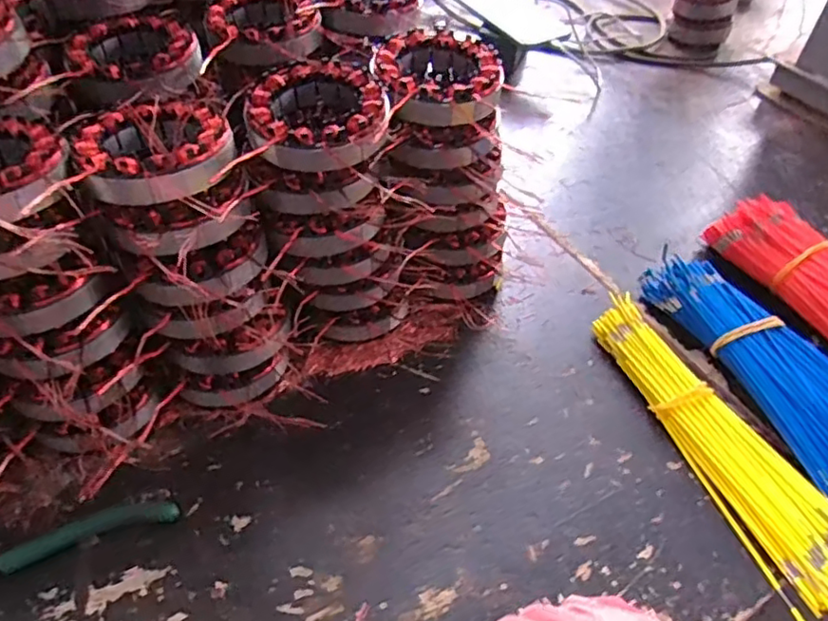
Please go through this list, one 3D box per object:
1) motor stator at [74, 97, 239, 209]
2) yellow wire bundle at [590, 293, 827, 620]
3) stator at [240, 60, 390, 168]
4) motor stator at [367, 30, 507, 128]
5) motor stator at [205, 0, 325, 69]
[{"bbox_3d":[-0.150,-0.095,0.368,0.079,0.025,0.086,2,46,-2],"label":"motor stator"},{"bbox_3d":[0.214,0.085,0.440,0.068,0.026,0.242,-12,48,-16],"label":"yellow wire bundle"},{"bbox_3d":[-0.059,-0.120,0.392,0.086,0.029,0.096,-2,46,-7],"label":"stator"},{"bbox_3d":[0.016,-0.160,0.429,0.083,0.024,0.087,3,45,-2],"label":"motor stator"},{"bbox_3d":[-0.115,-0.221,0.484,0.081,0.026,0.088,-9,47,-13],"label":"motor stator"}]

